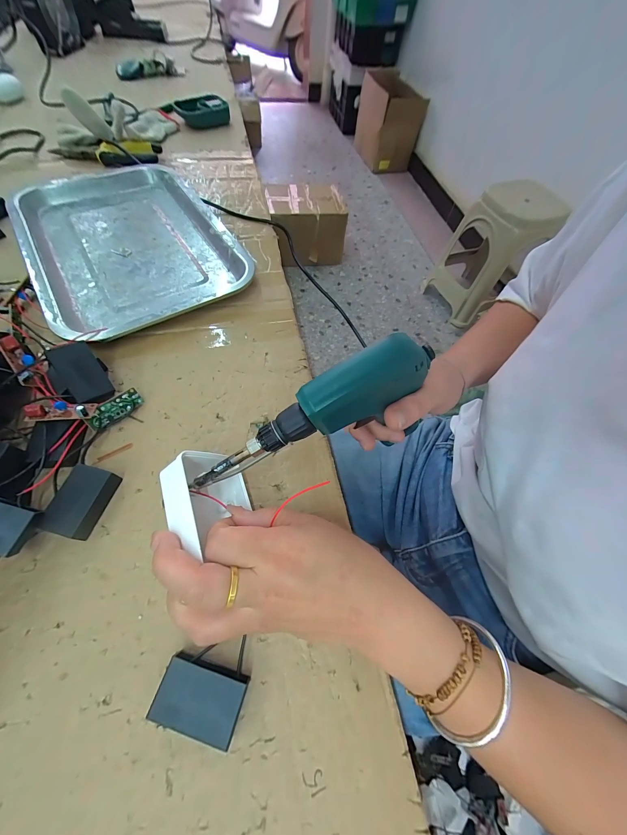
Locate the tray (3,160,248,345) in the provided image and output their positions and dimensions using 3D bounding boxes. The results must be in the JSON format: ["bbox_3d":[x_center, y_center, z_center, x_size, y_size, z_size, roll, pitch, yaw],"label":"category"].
[{"bbox_3d":[-0.225,-0.219,0.354,0.208,0.021,0.316,-31,68,-19],"label":"tray"}]

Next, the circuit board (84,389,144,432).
[{"bbox_3d":[-0.168,-0.007,0.248,0.043,0.004,0.019,-40,115,-31],"label":"circuit board"}]

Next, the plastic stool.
[{"bbox_3d":[0.771,-0.721,1.335,0.347,0.478,0.355,-28,67,-17],"label":"plastic stool"}]

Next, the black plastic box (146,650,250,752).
[{"bbox_3d":[-0.064,0.160,0.170,0.047,0.017,0.030,16,62,4],"label":"black plastic box"}]

